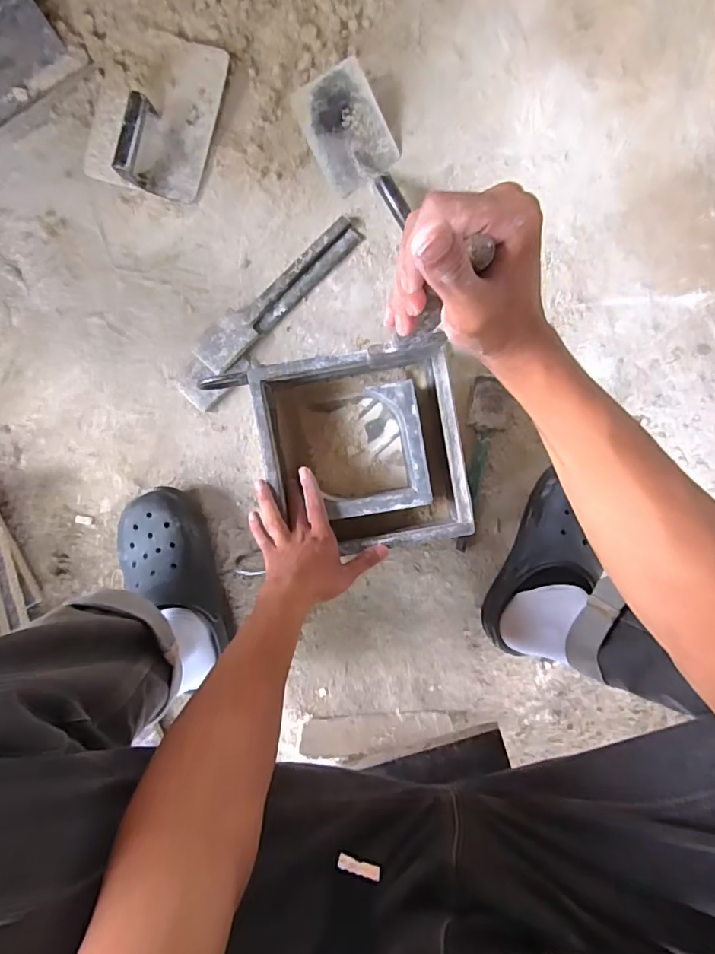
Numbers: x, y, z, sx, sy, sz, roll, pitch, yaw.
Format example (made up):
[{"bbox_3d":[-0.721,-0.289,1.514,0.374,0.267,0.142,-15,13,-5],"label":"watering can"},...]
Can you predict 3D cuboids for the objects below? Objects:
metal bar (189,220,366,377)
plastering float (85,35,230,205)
[{"bbox_3d":[-0.110,-0.254,0.718,0.056,0.029,0.276,45,91,0],"label":"metal bar"},{"bbox_3d":[-0.283,-0.503,0.709,0.174,0.056,0.204,14,88,-2],"label":"plastering float"}]

